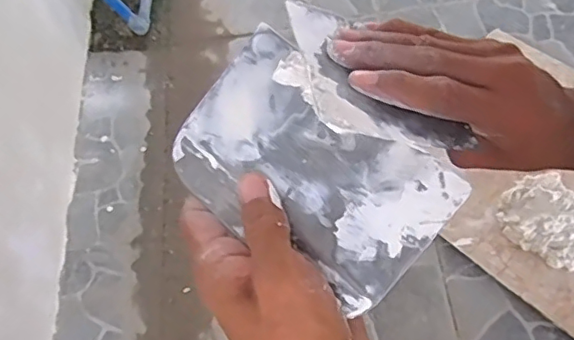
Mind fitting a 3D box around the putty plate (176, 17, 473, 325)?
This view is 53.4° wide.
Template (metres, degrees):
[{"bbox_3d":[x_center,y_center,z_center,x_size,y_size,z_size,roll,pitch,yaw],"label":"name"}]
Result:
[{"bbox_3d":[0.006,0.000,0.290,0.142,0.012,0.091,41,98,21],"label":"putty plate"}]

